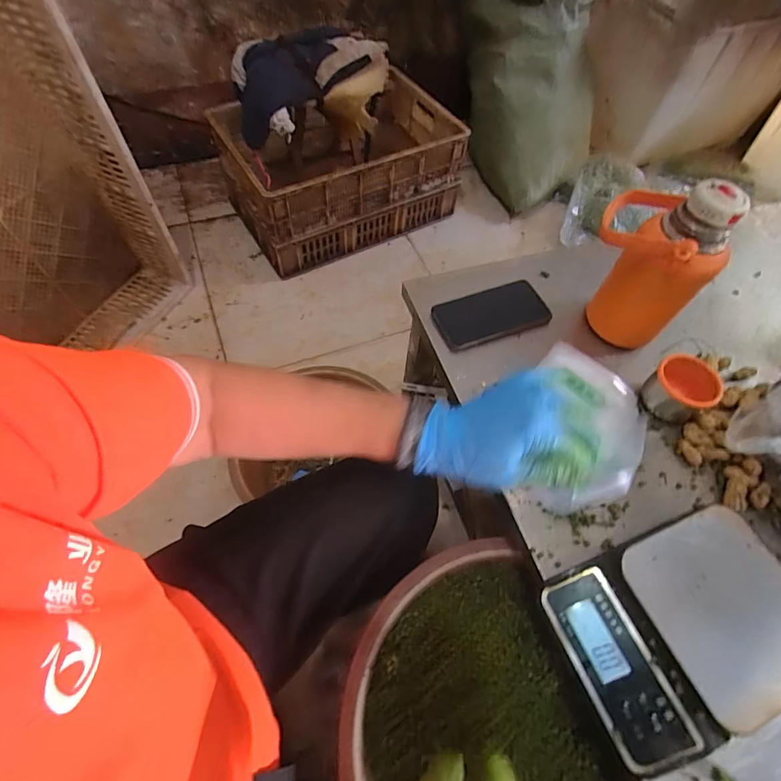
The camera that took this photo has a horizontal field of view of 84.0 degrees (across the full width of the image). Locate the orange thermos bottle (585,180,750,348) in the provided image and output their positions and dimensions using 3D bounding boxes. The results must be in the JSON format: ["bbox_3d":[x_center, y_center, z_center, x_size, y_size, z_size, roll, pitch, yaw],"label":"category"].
[{"bbox_3d":[0.306,-0.154,0.529,0.139,0.211,0.095,32,62,15],"label":"orange thermos bottle"}]

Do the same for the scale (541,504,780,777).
[{"bbox_3d":[0.258,0.206,0.384,0.205,0.051,0.146,-19,62,-14],"label":"scale"}]

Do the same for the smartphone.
[{"bbox_3d":[0.136,-0.102,0.587,0.158,0.018,0.072,-18,62,-14],"label":"smartphone"}]

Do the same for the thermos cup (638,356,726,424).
[{"bbox_3d":[0.340,0.000,0.514,0.052,0.064,0.065,-35,67,-22],"label":"thermos cup"}]

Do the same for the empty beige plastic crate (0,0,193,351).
[{"bbox_3d":[-0.737,-0.337,0.845,0.286,0.653,0.469,24,60,11],"label":"empty beige plastic crate"}]

